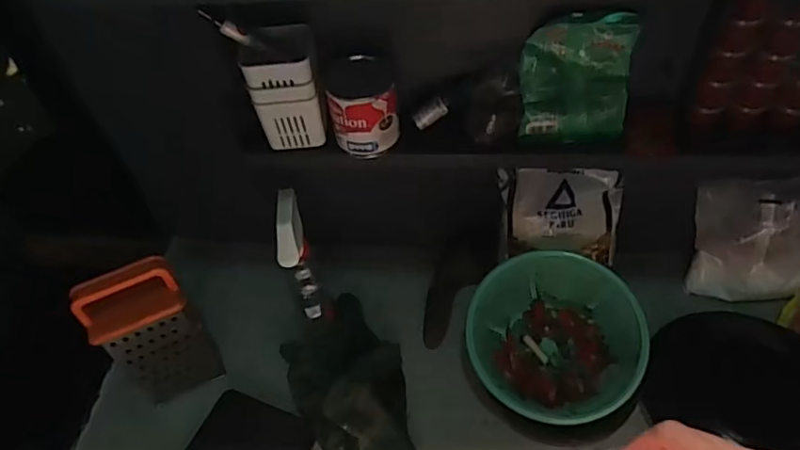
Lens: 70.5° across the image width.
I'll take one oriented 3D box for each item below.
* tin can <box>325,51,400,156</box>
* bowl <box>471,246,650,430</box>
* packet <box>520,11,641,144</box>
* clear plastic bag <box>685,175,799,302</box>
[{"bbox_3d":[-0.039,-0.127,0.603,0.069,0.088,0.067,-3,48,3],"label":"tin can"},{"bbox_3d":[0.179,0.136,0.664,0.190,0.113,0.168,30,58,28],"label":"bowl"},{"bbox_3d":[0.184,-0.151,0.595,0.108,0.117,0.058,0,48,6],"label":"packet"},{"bbox_3d":[0.442,0.016,0.692,0.150,0.188,0.058,9,50,14],"label":"clear plastic bag"}]

